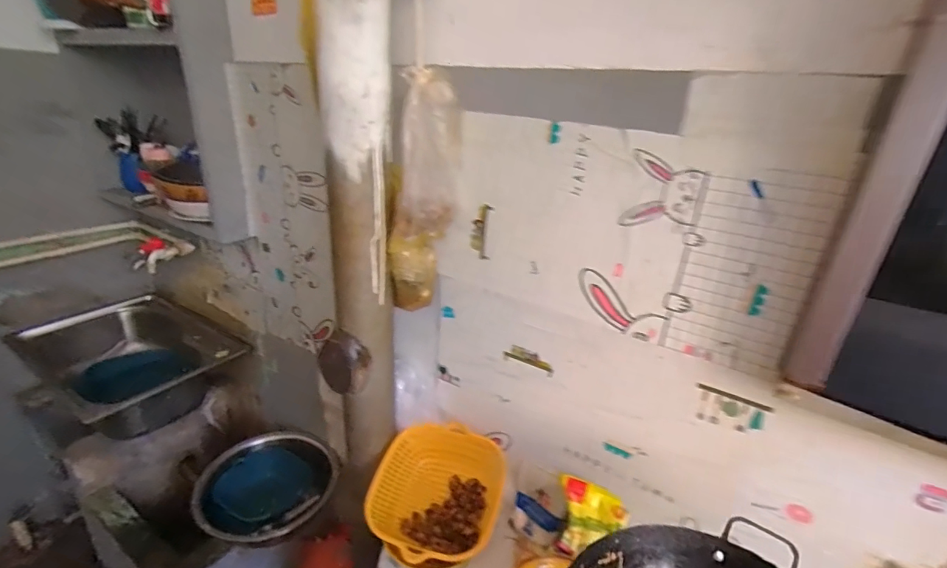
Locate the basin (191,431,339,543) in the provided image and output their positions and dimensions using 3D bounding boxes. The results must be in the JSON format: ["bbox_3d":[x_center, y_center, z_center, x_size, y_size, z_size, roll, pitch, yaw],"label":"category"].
[{"bbox_3d":[-0.570,0.555,1.197,0.339,0.128,0.282,-6,25,-21],"label":"basin"}]

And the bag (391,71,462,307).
[{"bbox_3d":[-0.082,-0.133,0.745,0.108,0.371,0.124,5,24,4],"label":"bag"}]

